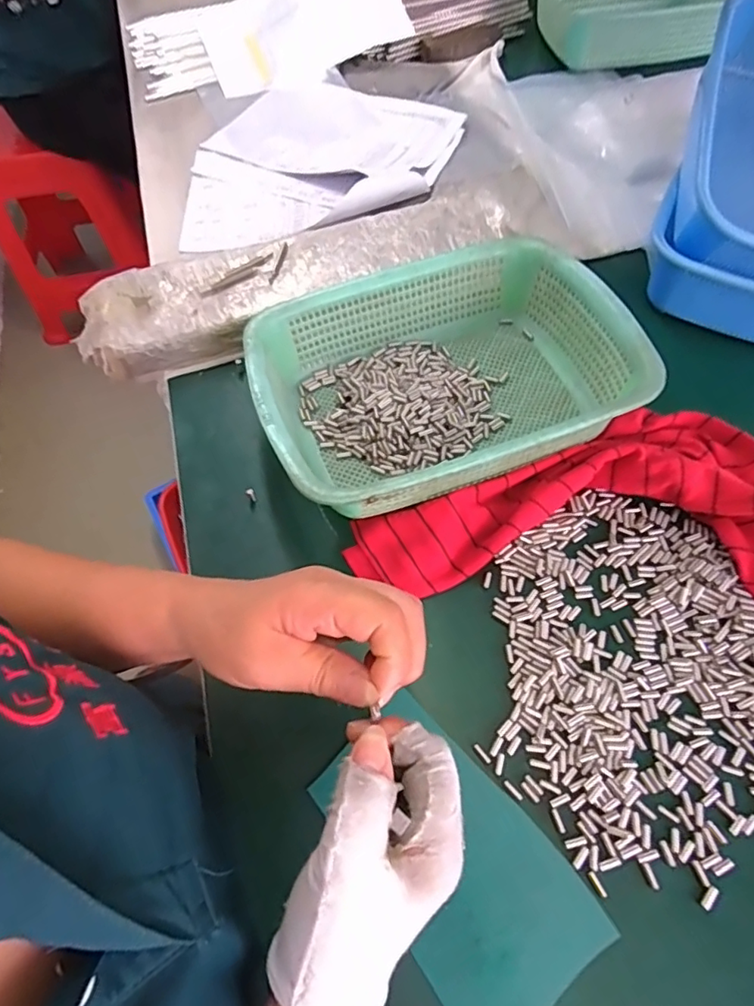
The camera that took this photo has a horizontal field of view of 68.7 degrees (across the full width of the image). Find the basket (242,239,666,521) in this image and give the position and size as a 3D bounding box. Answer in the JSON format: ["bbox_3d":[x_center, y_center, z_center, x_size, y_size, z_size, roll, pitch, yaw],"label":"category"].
[{"bbox_3d":[0.051,-0.104,0.467,0.291,0.080,0.218,-19,62,-9],"label":"basket"}]

